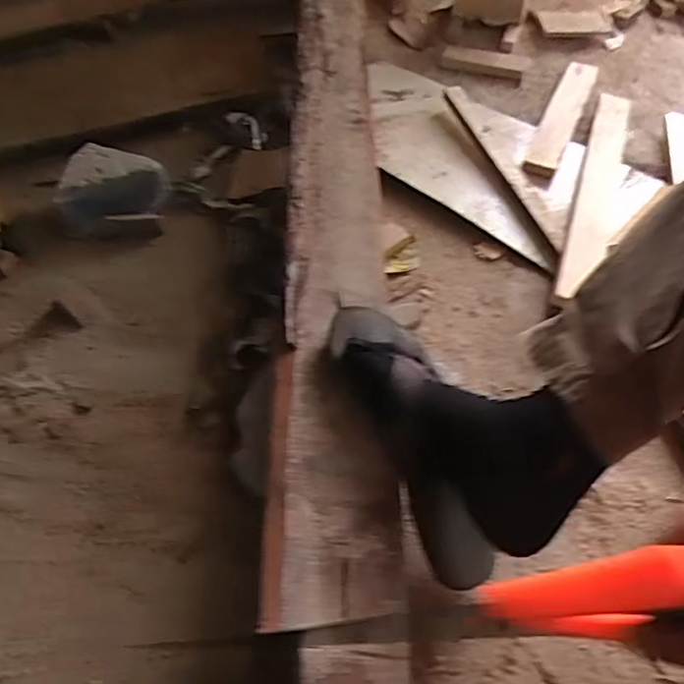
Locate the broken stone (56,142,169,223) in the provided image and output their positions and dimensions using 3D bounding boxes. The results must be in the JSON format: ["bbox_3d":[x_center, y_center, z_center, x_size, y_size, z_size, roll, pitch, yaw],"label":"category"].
[{"bbox_3d":[-0.322,-0.224,0.841,0.138,0.070,0.112,-15,54,-11],"label":"broken stone"}]

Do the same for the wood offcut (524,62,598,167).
[{"bbox_3d":[0.370,-0.387,0.986,0.054,0.015,0.356,21,55,15],"label":"wood offcut"}]

